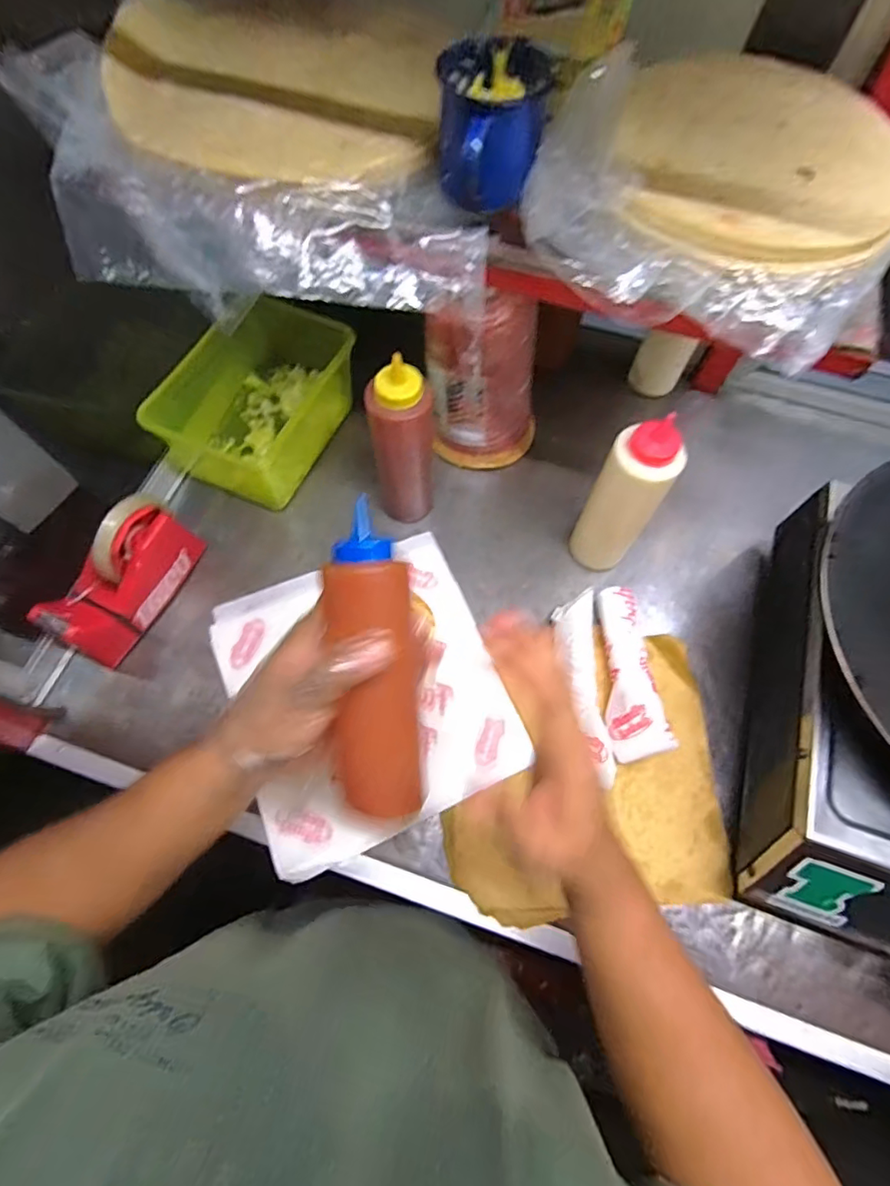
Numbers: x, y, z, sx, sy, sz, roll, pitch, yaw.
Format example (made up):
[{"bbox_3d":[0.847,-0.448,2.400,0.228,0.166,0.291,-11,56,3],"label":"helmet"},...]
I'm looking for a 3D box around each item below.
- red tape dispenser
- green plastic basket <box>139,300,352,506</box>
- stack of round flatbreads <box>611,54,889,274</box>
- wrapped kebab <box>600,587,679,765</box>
[{"bbox_3d":[-0.318,-0.017,0.523,0.063,0.114,0.159,27,68,8],"label":"red tape dispenser"},{"bbox_3d":[-0.199,-0.224,0.614,0.140,0.108,0.223,28,69,6],"label":"green plastic basket"},{"bbox_3d":[0.222,-0.314,0.370,0.198,0.017,0.230,14,68,5],"label":"stack of round flatbreads"},{"bbox_3d":[0.180,0.074,0.521,0.049,0.042,0.172,0,67,-4],"label":"wrapped kebab"}]

